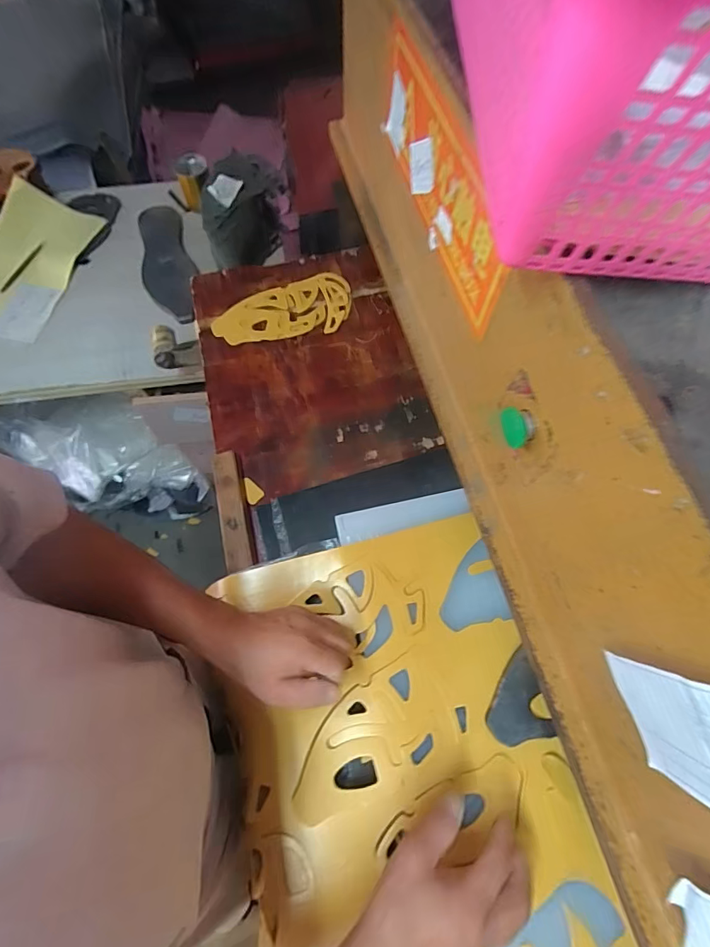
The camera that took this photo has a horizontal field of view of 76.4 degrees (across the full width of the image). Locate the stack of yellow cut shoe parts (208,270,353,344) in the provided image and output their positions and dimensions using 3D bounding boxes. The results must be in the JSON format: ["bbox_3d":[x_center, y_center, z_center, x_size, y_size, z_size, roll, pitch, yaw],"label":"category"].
[{"bbox_3d":[-0.121,-0.277,0.761,0.231,0.012,0.113,-11,67,-7],"label":"stack of yellow cut shoe parts"}]

